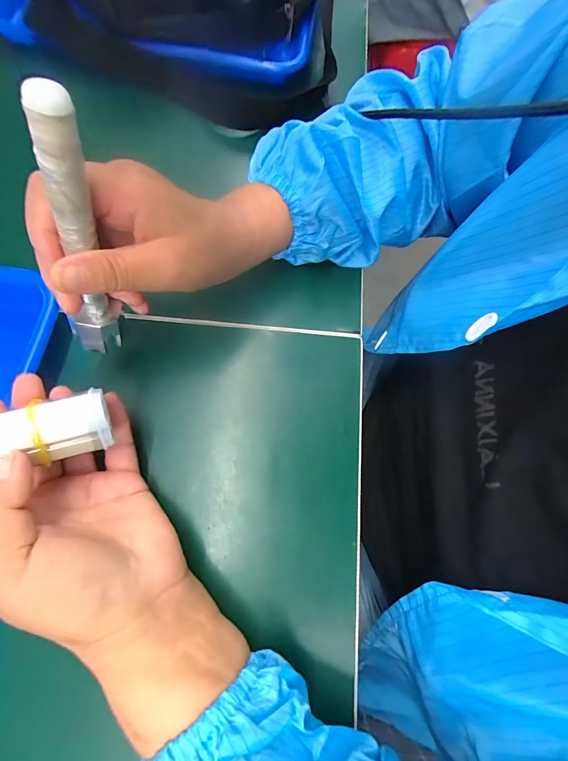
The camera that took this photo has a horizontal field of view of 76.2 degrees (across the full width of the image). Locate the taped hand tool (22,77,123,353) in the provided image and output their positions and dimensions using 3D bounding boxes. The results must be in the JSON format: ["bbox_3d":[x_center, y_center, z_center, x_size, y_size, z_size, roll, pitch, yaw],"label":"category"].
[{"bbox_3d":[-0.104,-0.064,0.187,0.016,0.148,0.023,41,55,10],"label":"taped hand tool"}]

